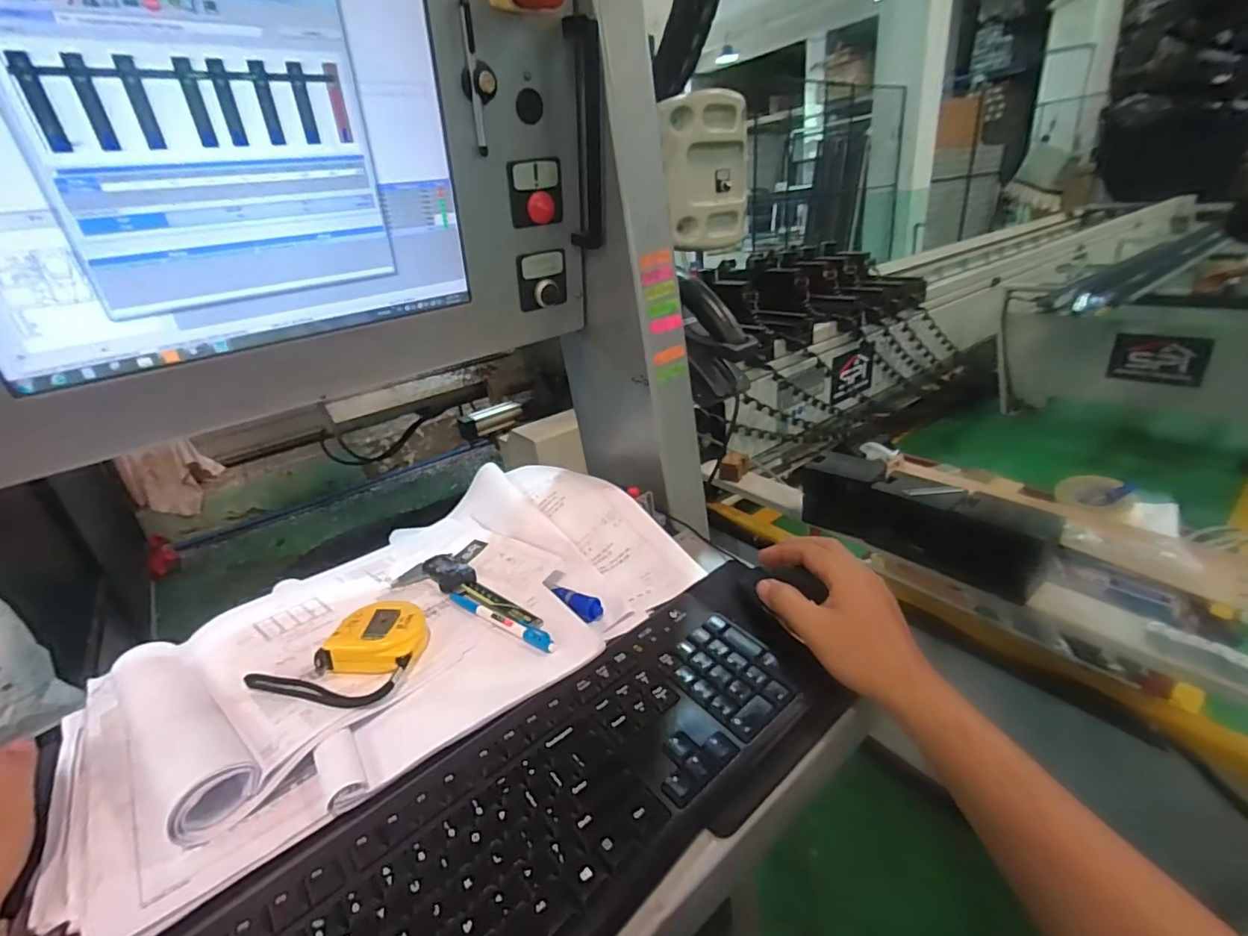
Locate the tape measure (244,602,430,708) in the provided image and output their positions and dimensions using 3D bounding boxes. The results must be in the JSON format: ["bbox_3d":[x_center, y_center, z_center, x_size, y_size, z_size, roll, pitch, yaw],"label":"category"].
[{"bbox_3d":[-0.223,0.146,0.439,0.109,0.031,0.084,-2,26,9],"label":"tape measure"}]

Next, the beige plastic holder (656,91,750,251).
[{"bbox_3d":[0.249,-0.857,1.601,0.324,0.412,0.054,-28,33,-29],"label":"beige plastic holder"}]

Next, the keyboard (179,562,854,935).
[{"bbox_3d":[-0.042,0.216,0.350,0.473,0.031,0.150,-24,31,-33],"label":"keyboard"}]

